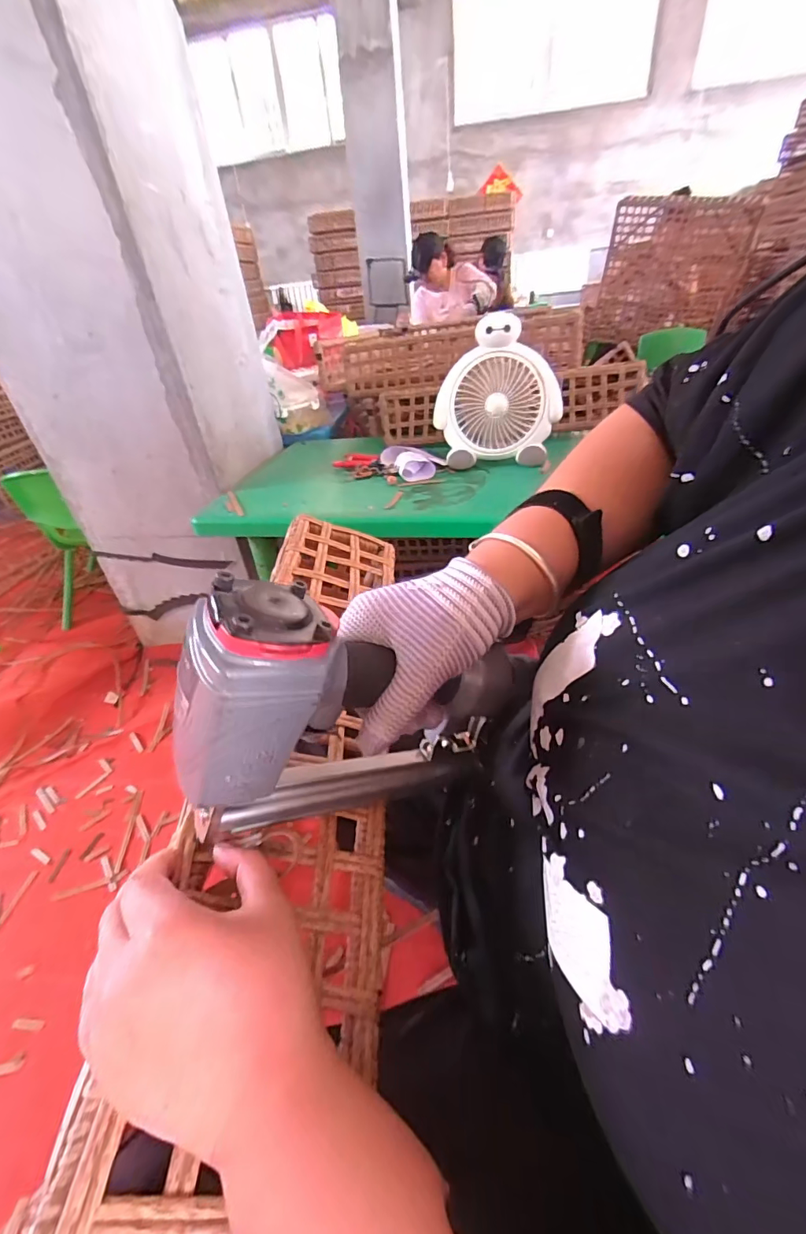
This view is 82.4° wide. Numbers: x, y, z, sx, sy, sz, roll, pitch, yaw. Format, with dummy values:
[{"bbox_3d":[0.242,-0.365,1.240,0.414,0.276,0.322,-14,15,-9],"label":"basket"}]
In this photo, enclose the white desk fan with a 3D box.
[{"bbox_3d":[0.196,-0.463,0.957,0.255,0.266,0.103,1,36,10],"label":"white desk fan"}]

